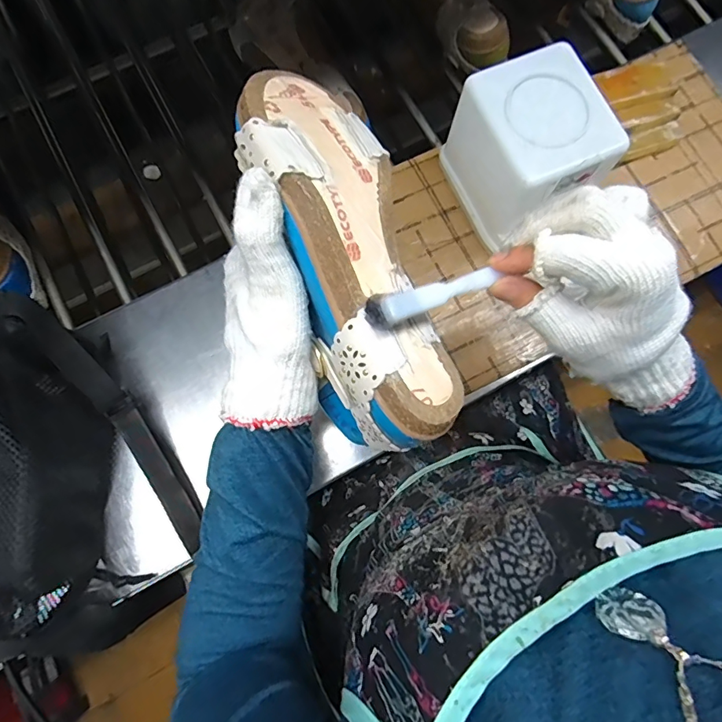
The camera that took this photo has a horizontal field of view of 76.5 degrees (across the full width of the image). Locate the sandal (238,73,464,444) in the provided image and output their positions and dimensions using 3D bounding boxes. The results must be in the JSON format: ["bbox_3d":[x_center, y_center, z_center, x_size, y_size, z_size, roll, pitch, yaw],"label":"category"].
[{"bbox_3d":[-0.014,-0.063,0.261,0.080,0.055,0.226,-15,87,-36],"label":"sandal"}]

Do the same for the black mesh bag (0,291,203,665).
[{"bbox_3d":[-0.248,0.097,0.350,0.176,0.099,0.256,-32,81,-7],"label":"black mesh bag"}]

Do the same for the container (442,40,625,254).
[{"bbox_3d":[0.144,-0.176,0.404,0.098,0.105,0.120,-21,80,-5],"label":"container"}]

